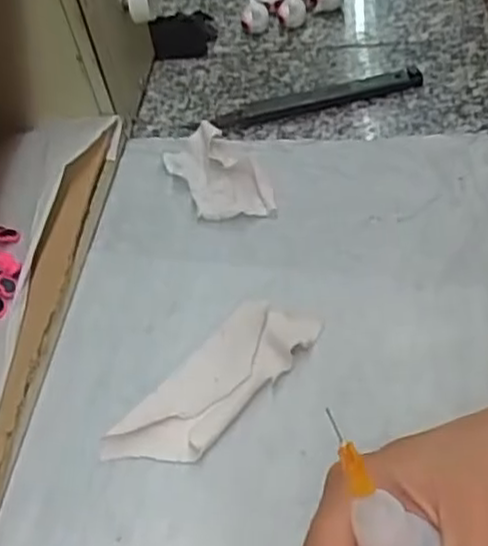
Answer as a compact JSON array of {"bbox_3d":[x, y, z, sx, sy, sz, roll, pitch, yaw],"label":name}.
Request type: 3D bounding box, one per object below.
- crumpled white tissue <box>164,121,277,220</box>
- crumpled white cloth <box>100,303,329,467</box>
[{"bbox_3d":[-0.013,-0.061,0.437,0.049,0.018,0.081,-25,49,-13],"label":"crumpled white tissue"},{"bbox_3d":[-0.014,0.051,0.341,0.041,0.008,0.109,29,59,30],"label":"crumpled white cloth"}]

